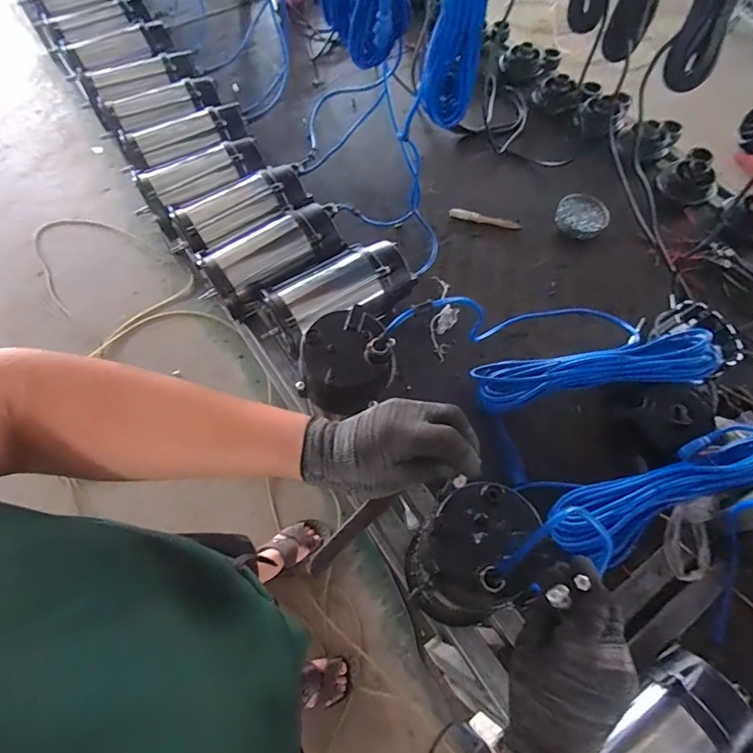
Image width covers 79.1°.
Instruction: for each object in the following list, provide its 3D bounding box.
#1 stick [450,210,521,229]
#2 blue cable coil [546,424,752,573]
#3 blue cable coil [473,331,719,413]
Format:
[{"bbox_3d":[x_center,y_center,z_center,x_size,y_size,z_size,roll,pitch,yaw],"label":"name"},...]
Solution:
[{"bbox_3d":[0.240,-0.349,1.004,0.156,0.022,0.027,8,63,4],"label":"stick"},{"bbox_3d":[0.427,0.169,0.662,0.352,0.038,0.105,-26,64,4],"label":"blue cable coil"},{"bbox_3d":[0.345,-0.008,0.742,0.352,0.035,0.083,-10,61,16],"label":"blue cable coil"}]

